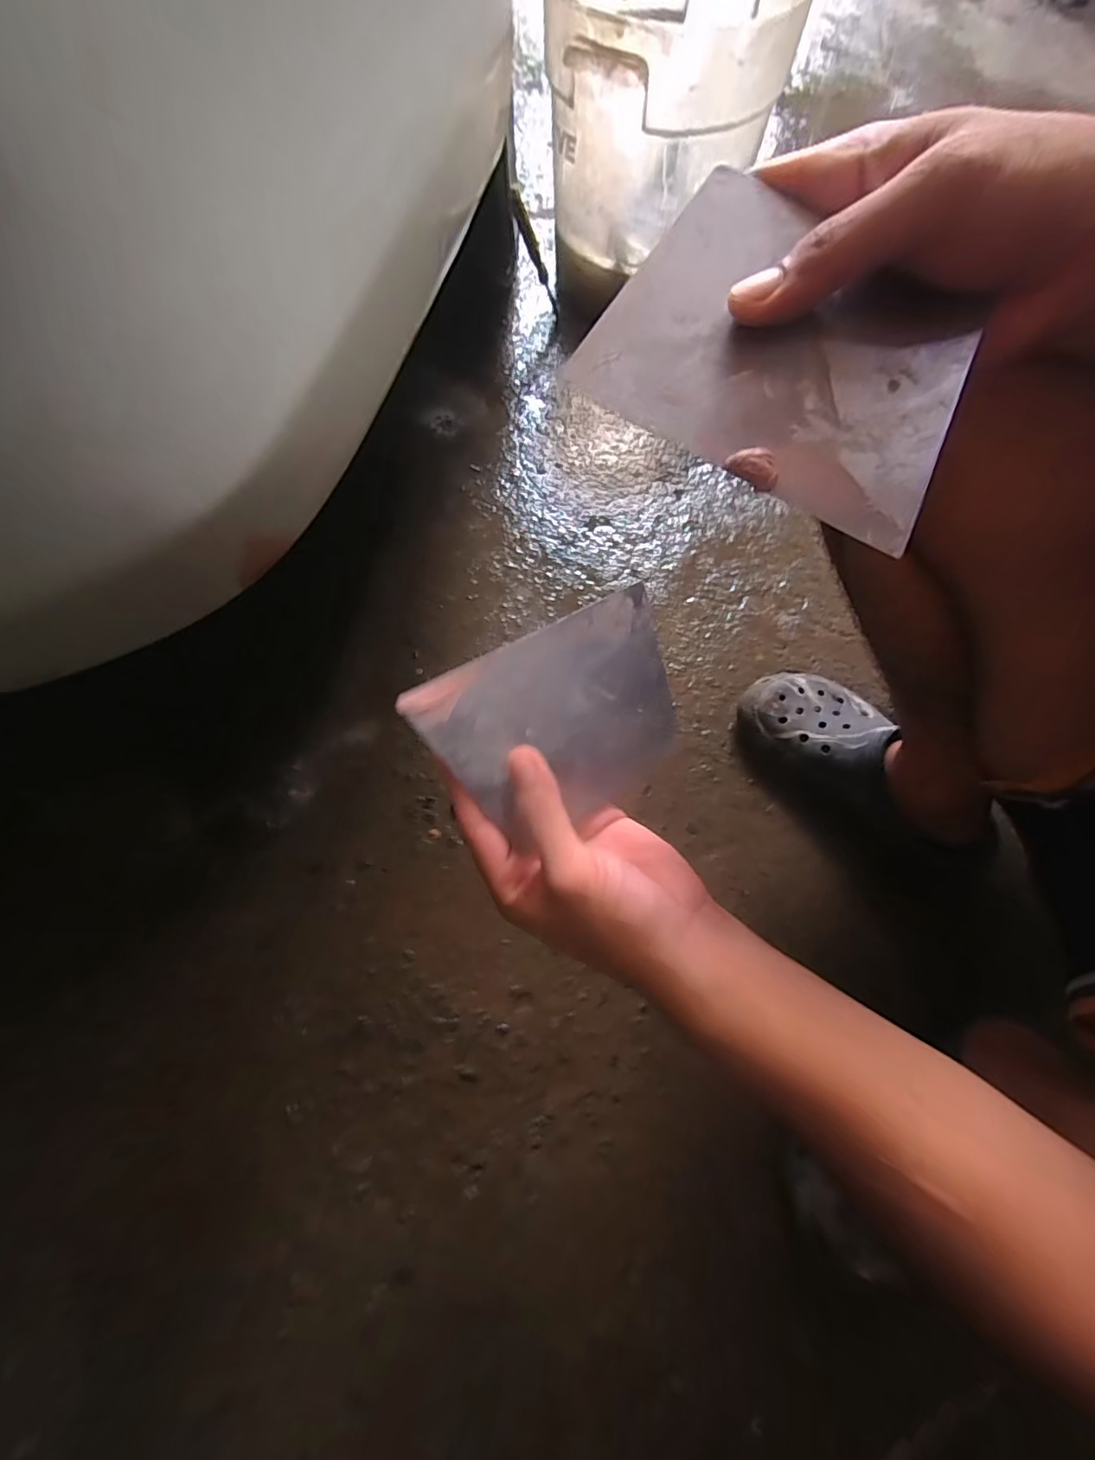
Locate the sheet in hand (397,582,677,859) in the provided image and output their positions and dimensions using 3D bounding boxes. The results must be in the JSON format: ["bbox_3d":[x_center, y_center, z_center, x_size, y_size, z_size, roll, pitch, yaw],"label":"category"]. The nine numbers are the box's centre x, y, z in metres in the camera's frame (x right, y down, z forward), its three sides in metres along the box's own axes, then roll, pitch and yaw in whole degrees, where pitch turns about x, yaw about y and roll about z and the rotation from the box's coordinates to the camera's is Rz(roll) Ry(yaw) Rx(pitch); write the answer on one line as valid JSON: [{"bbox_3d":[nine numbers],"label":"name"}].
[{"bbox_3d":[0.011,-0.005,0.265,0.138,0.004,0.099,-31,102,-20],"label":"sheet in hand"}]

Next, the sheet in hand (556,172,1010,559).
[{"bbox_3d":[0.092,-0.142,0.194,0.138,0.006,0.091,29,94,2],"label":"sheet in hand"}]

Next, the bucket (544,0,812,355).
[{"bbox_3d":[0.146,-0.817,0.716,0.283,0.290,0.329,3,70,-1],"label":"bucket"}]

